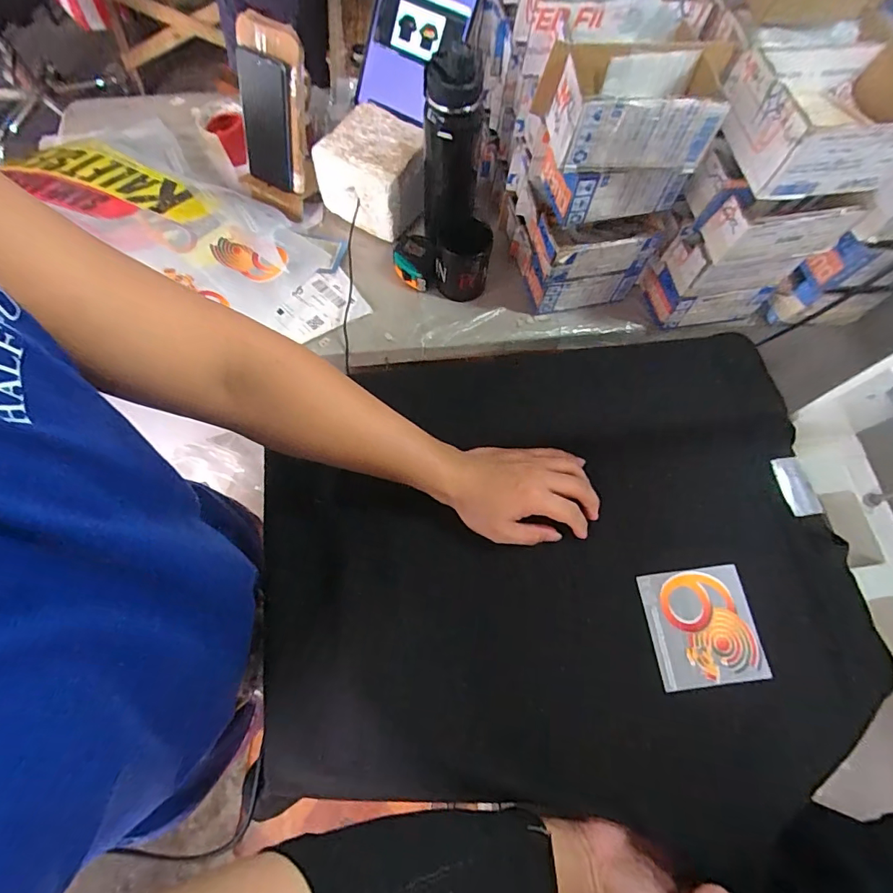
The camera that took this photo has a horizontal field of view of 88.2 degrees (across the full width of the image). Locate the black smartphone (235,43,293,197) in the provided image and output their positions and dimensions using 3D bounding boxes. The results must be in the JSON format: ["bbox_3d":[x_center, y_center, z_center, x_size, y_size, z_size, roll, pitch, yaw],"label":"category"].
[{"bbox_3d":[-0.274,-0.486,0.699,0.084,0.171,0.011,26,53,4],"label":"black smartphone"}]

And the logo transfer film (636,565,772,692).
[{"bbox_3d":[0.250,0.176,0.451,0.103,0.004,0.104,-6,71,-3],"label":"logo transfer film"}]

